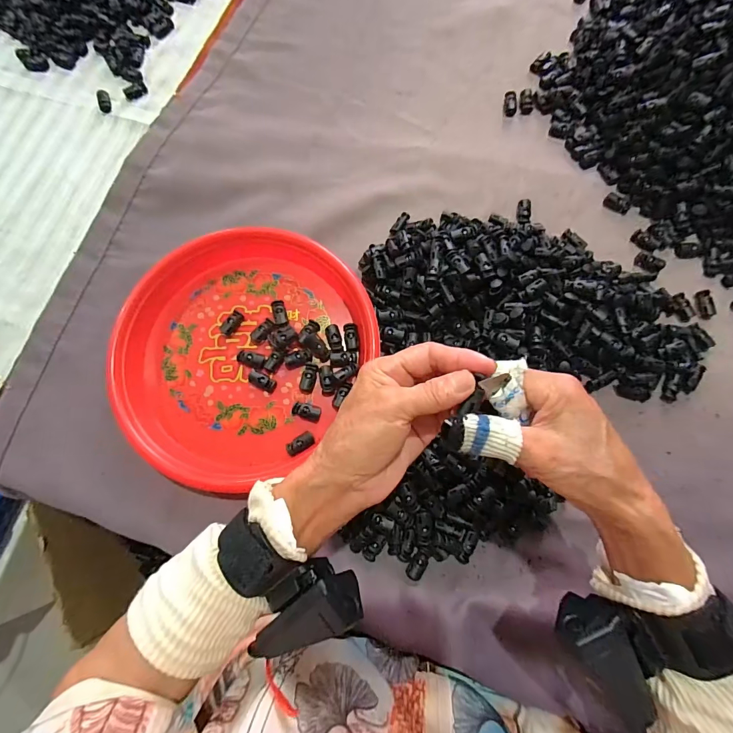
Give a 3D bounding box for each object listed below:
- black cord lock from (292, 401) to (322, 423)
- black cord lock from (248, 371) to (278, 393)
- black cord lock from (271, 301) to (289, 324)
[{"bbox_3d":[-0.059,0.043,0.372,0.027,0.010,0.015,17,77,5],"label":"black cord lock"},{"bbox_3d":[-0.104,0.015,0.380,0.030,0.009,0.013,27,78,8],"label":"black cord lock"},{"bbox_3d":[-0.090,-0.056,0.396,0.013,0.011,0.025,-14,76,-2],"label":"black cord lock"}]

